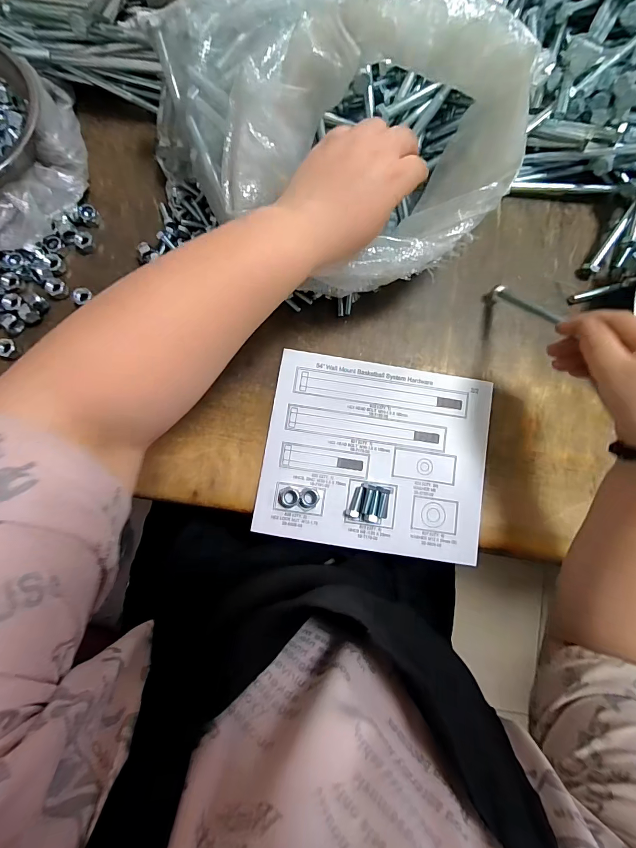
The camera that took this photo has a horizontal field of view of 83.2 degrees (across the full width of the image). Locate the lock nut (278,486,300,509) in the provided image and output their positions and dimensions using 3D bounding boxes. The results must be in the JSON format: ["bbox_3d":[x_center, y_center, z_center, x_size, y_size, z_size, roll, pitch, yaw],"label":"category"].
[{"bbox_3d":[-0.029,0.072,0.350,0.020,0.012,0.020,0,84,-2],"label":"lock nut"}]

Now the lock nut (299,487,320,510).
[{"bbox_3d":[-0.008,0.074,0.353,0.019,0.008,0.022,7,84,-2],"label":"lock nut"}]

